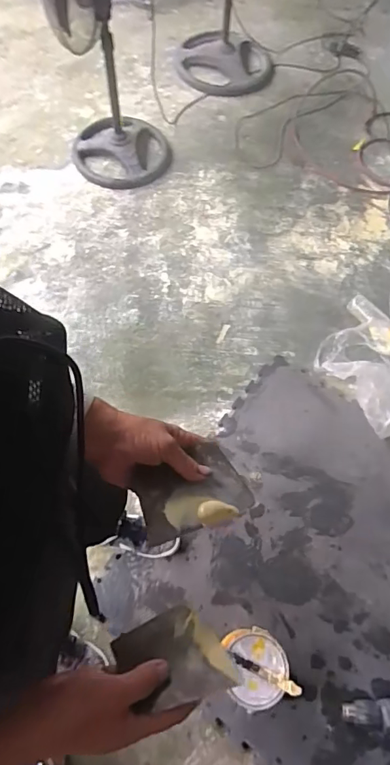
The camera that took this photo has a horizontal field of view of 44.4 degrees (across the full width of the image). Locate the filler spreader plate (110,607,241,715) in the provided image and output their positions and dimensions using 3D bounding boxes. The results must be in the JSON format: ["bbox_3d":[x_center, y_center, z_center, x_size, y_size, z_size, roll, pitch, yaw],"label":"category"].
[{"bbox_3d":[-0.020,0.259,0.449,0.096,0.013,0.094,-10,22,-22],"label":"filler spreader plate"}]

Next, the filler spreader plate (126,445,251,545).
[{"bbox_3d":[-0.004,0.116,0.507,0.113,0.016,0.086,-12,51,-20],"label":"filler spreader plate"}]

